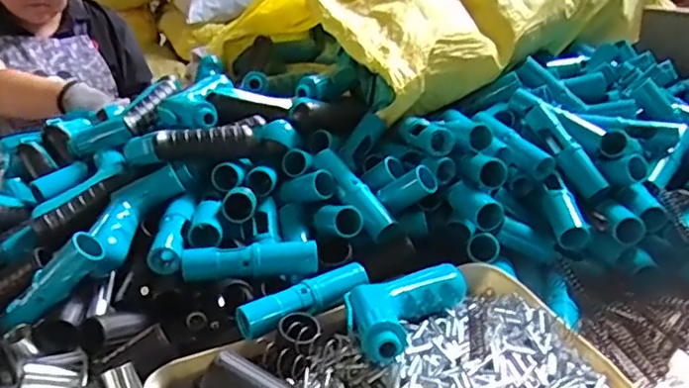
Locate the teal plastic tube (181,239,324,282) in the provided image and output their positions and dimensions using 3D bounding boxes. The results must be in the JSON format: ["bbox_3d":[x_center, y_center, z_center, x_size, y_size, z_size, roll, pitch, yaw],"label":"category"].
[{"bbox_3d":[-0.084,0.061,0.534,0.120,0.029,0.021,-8,24,-7],"label":"teal plastic tube"}]

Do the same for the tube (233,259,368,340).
[{"bbox_3d":[-0.034,0.091,0.512,0.117,0.023,0.024,-18,27,-26],"label":"tube"}]

